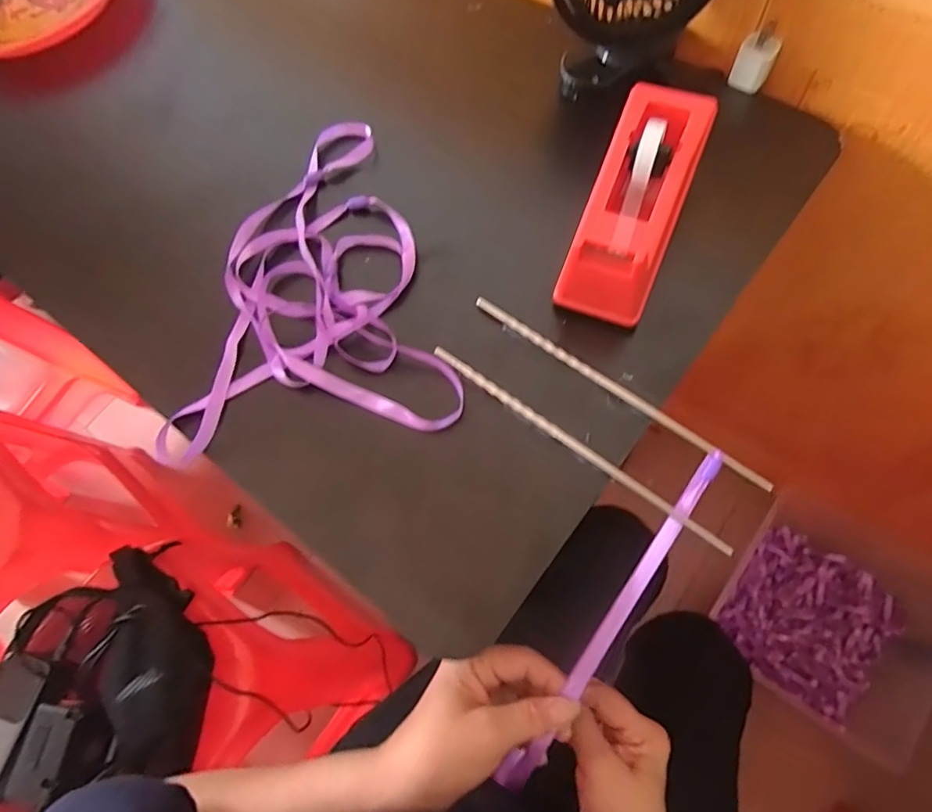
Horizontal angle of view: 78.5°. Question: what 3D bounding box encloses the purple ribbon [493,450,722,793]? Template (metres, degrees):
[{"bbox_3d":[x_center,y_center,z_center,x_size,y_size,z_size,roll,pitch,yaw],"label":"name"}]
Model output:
[{"bbox_3d":[0.090,0.137,0.357,0.014,0.009,0.246,31,93,15],"label":"purple ribbon"}]

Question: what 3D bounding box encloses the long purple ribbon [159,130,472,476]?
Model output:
[{"bbox_3d":[-0.117,-0.100,0.424,0.198,0.014,0.266,-7,67,1],"label":"long purple ribbon"}]

